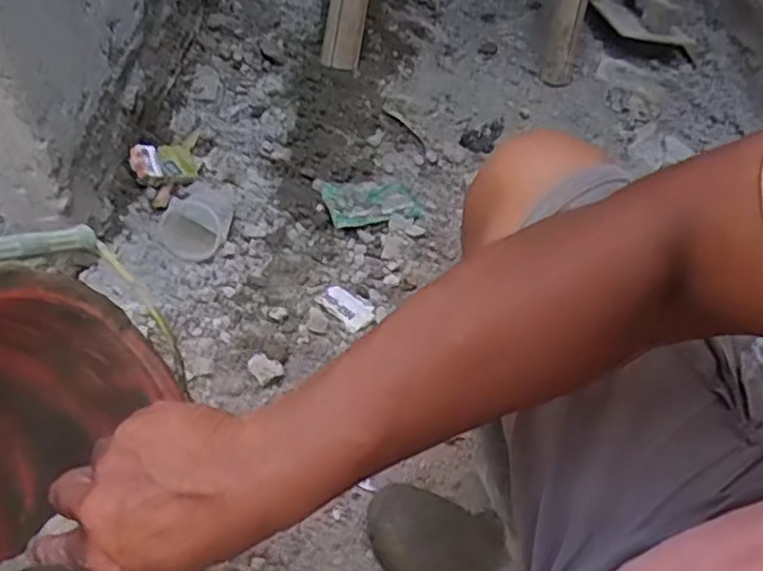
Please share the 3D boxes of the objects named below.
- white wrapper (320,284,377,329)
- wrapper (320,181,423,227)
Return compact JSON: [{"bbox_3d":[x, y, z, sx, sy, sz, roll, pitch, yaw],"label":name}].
[{"bbox_3d":[-0.047,0.028,0.977,0.082,0.007,0.049,32,53,26],"label":"white wrapper"},{"bbox_3d":[-0.016,-0.137,1.115,0.145,0.011,0.099,-7,47,-9],"label":"wrapper"}]

